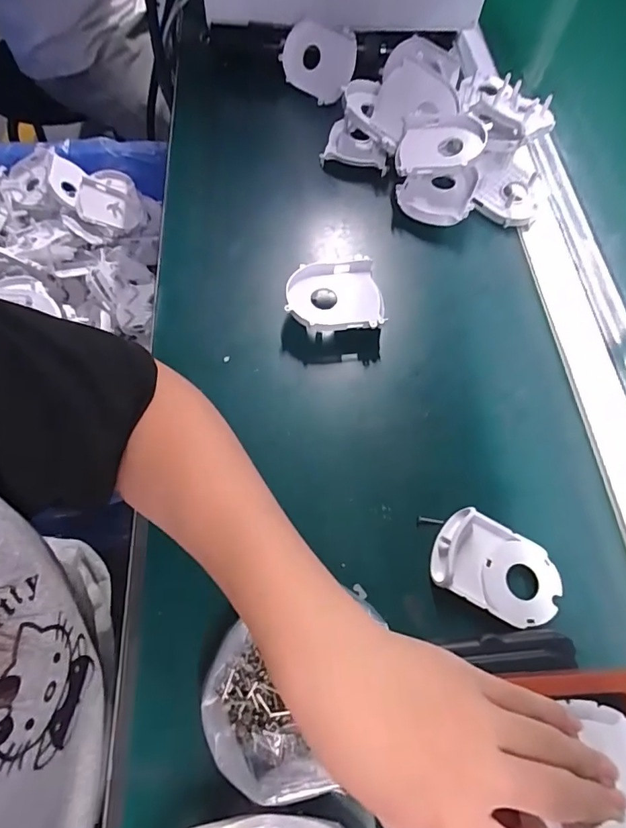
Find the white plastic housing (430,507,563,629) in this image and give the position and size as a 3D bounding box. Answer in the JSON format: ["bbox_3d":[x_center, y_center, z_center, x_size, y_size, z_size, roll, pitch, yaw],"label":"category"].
[{"bbox_3d":[0.125,0.104,0.326,0.084,0.013,0.057,25,61,12],"label":"white plastic housing"}]

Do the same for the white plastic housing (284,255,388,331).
[{"bbox_3d":[0.019,-0.095,0.418,0.080,0.032,0.071,-7,59,-6],"label":"white plastic housing"}]

